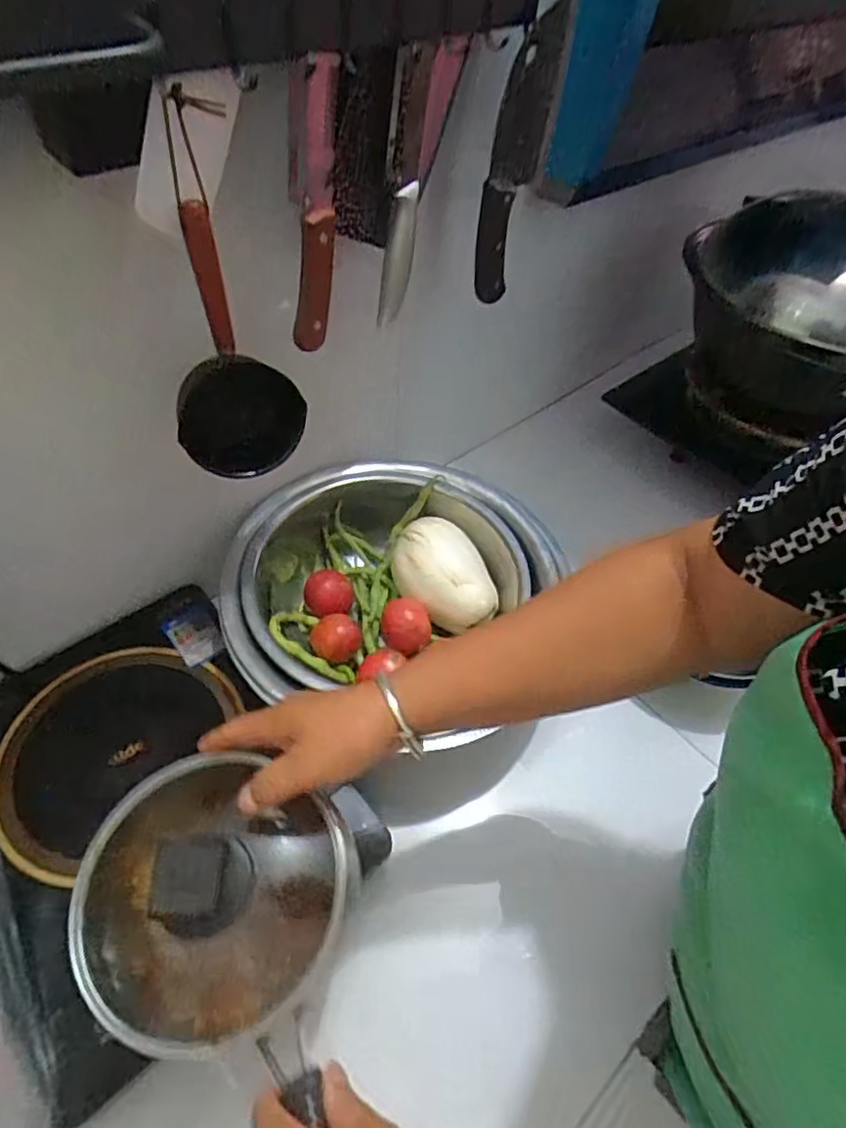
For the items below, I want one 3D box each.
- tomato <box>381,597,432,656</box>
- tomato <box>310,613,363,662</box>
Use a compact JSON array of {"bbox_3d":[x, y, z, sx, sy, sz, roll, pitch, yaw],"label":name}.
[{"bbox_3d":[-0.017,0.070,0.647,0.051,0.045,0.061,-13,53,-13],"label":"tomato"},{"bbox_3d":[-0.089,0.078,0.636,0.050,0.038,0.040,-5,52,-7],"label":"tomato"}]

